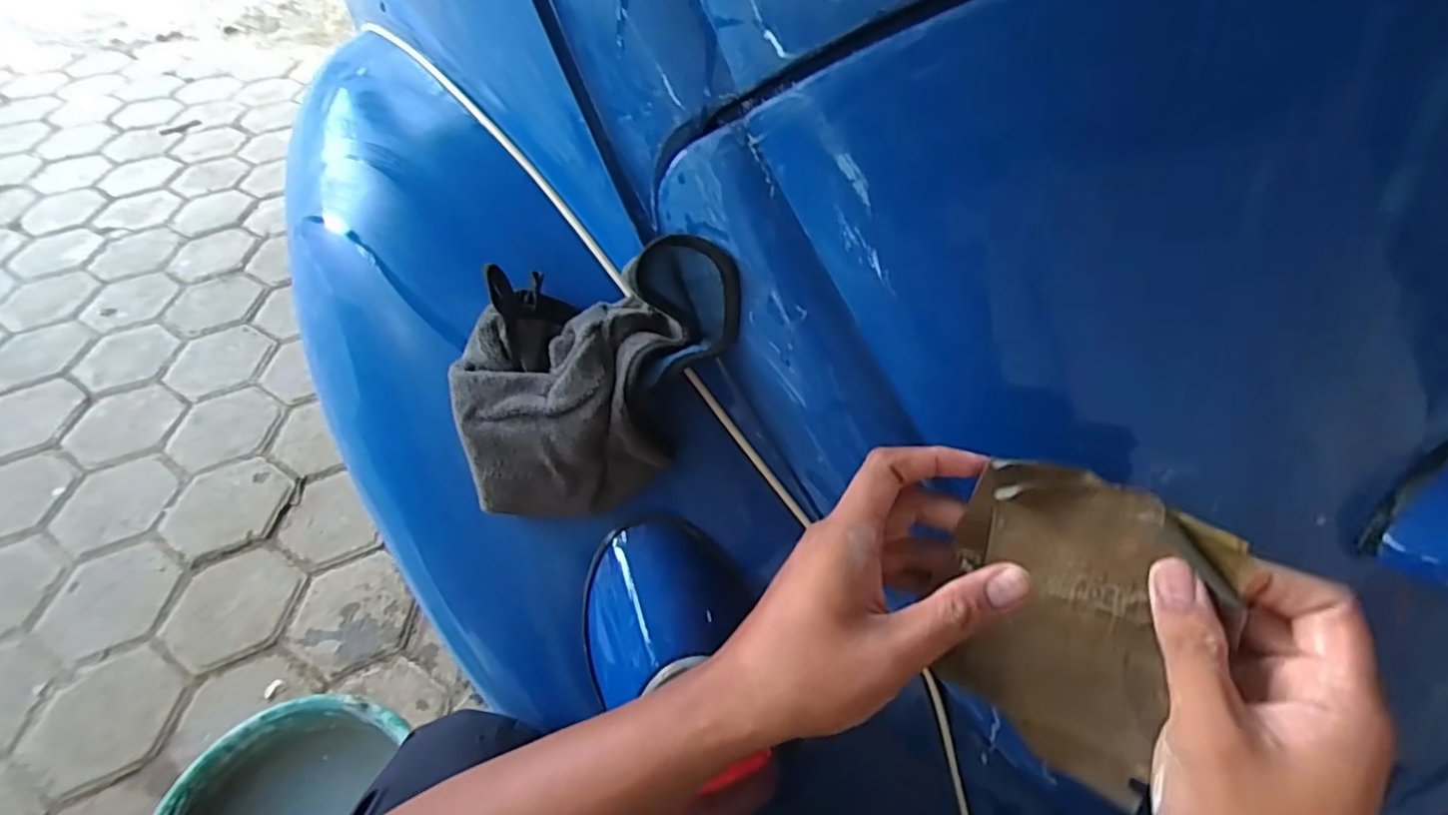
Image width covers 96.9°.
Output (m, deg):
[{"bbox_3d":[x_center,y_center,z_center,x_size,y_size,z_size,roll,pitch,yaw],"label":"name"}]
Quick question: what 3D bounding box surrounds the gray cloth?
[{"bbox_3d":[-0.083,-0.022,0.432,0.189,0.133,0.116,-11,51,-11],"label":"gray cloth"}]

